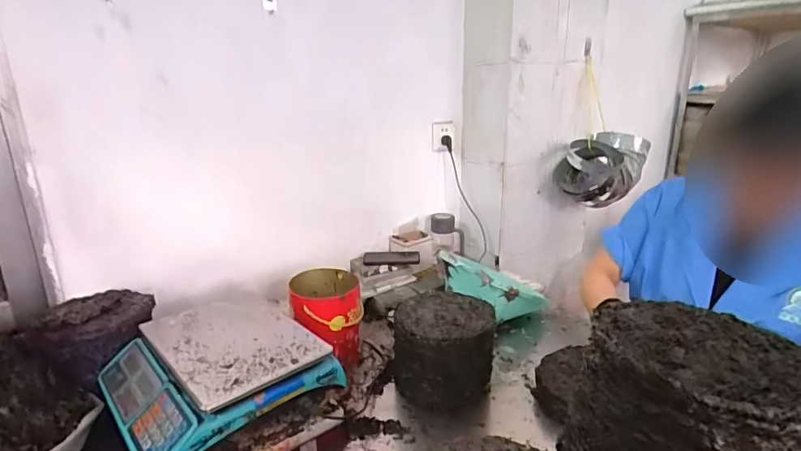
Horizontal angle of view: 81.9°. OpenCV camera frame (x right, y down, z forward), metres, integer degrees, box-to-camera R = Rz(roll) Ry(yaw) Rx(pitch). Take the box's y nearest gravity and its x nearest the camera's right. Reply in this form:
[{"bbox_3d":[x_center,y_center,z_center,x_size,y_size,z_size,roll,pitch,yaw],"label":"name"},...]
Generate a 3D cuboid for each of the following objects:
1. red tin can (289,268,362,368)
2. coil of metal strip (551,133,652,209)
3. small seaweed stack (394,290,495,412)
[{"bbox_3d":[-0.169,0.217,1.059,0.145,0.183,0.165,-5,18,-13],"label":"red tin can"},{"bbox_3d":[0.611,-0.169,1.413,0.244,0.214,0.203,7,19,25],"label":"coil of metal strip"},{"bbox_3d":[0.085,0.252,0.943,0.188,0.174,0.174,-1,17,-2],"label":"small seaweed stack"}]

